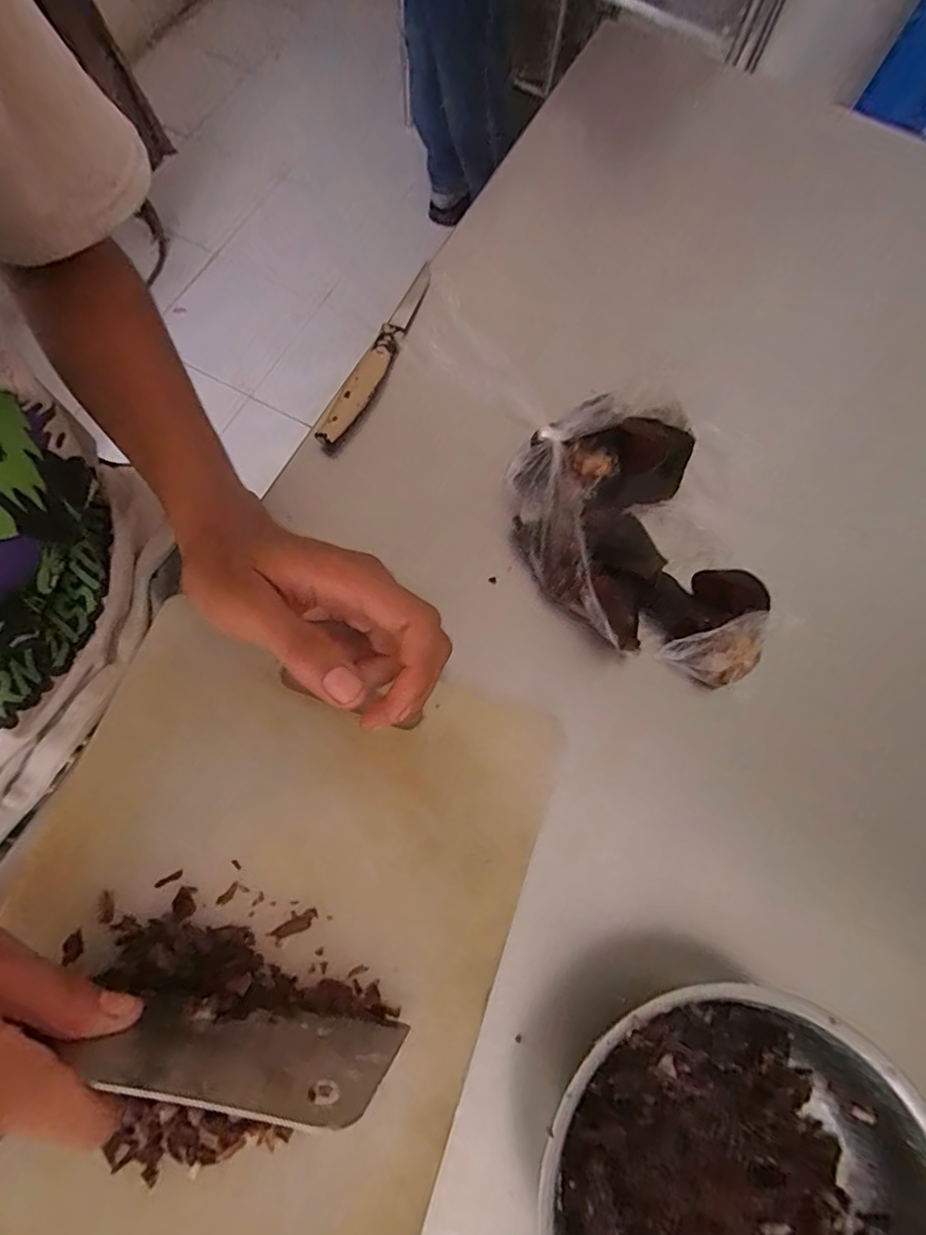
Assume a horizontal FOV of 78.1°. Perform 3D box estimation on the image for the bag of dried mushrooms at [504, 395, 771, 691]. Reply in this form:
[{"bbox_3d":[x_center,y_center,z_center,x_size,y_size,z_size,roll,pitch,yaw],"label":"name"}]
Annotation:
[{"bbox_3d":[0.095,-0.041,0.311,0.116,0.053,0.166,-15,75,-7],"label":"bag of dried mushrooms"}]

